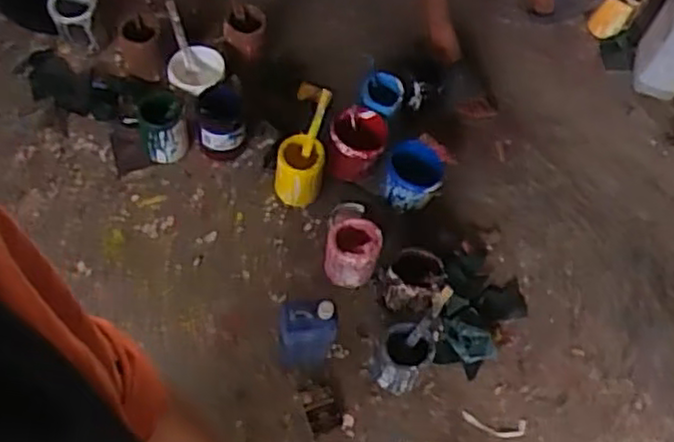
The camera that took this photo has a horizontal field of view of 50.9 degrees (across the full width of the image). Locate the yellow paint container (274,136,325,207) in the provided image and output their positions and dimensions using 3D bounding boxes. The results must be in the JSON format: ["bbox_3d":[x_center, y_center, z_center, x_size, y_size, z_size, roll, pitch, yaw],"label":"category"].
[{"bbox_3d":[-0.079,-0.099,1.517,0.091,0.128,0.108,14,59,1],"label":"yellow paint container"}]

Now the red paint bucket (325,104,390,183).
[{"bbox_3d":[0.042,-0.169,1.573,0.127,0.106,0.144,12,59,0],"label":"red paint bucket"}]

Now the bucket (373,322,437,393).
[{"bbox_3d":[0.124,0.262,1.341,0.101,0.134,0.109,3,59,-5],"label":"bucket"}]

